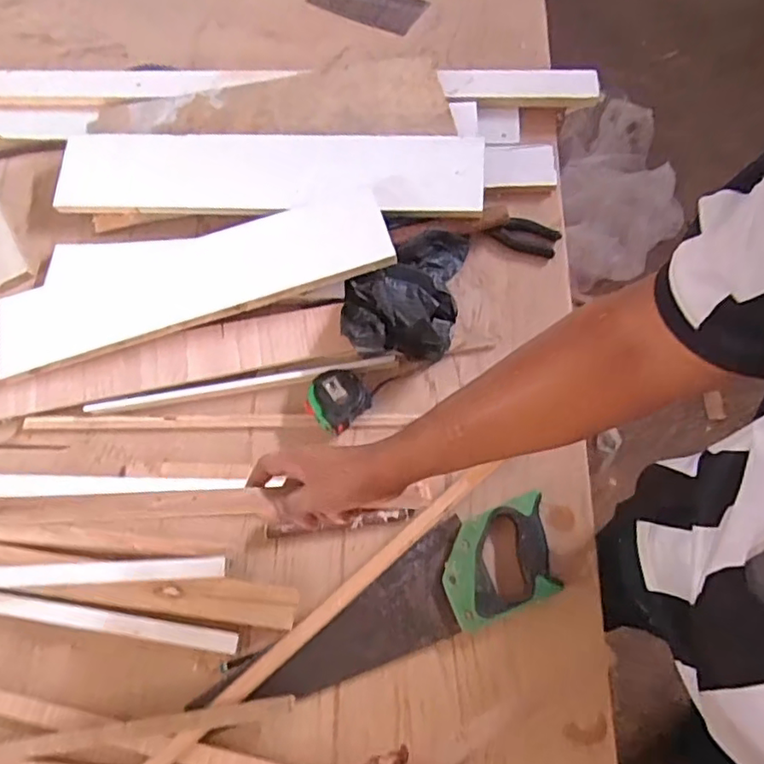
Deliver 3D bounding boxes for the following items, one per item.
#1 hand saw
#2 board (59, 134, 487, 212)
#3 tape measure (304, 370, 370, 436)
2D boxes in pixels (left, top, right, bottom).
[{"bbox_3d":[-0.003,0.244,0.663,0.399,0.021,0.114,-18,70,-6],"label":"hand saw"},{"bbox_3d":[-0.155,-0.290,0.824,0.580,0.029,0.109,2,83,5],"label":"board"},{"bbox_3d":[-0.057,0.018,0.745,0.073,0.037,0.068,-41,74,-13],"label":"tape measure"}]

